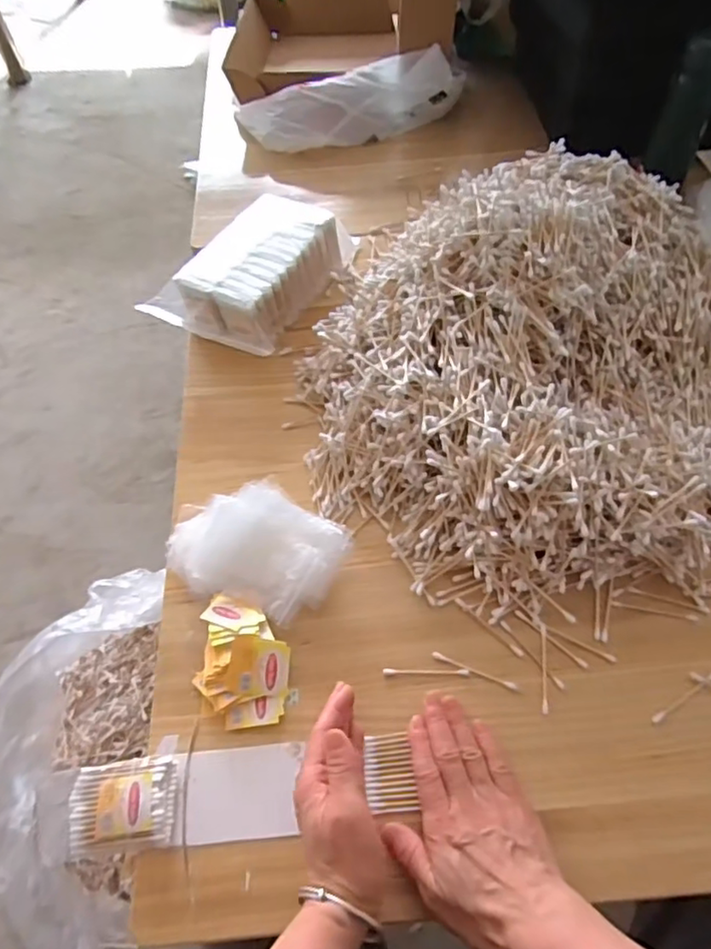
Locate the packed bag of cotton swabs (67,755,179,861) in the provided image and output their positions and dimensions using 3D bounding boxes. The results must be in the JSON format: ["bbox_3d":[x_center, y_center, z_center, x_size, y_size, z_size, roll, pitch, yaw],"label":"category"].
[{"bbox_3d":[-0.169,0.240,0.439,0.076,0.013,0.059,-8,56,-3],"label":"packed bag of cotton swabs"}]

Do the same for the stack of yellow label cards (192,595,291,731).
[{"bbox_3d":[-0.091,0.149,0.487,0.074,0.022,0.099,1,56,4],"label":"stack of yellow label cards"}]

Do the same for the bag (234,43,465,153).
[{"bbox_3d":[-0.011,-0.570,0.926,0.342,0.103,0.108,-9,56,-3],"label":"bag"}]

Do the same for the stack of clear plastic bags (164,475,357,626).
[{"bbox_3d":[-0.091,0.059,0.538,0.154,0.042,0.119,31,63,22],"label":"stack of clear plastic bags"}]

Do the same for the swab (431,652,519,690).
[{"bbox_3d":[0.096,0.157,0.483,0.071,0.004,0.006,20,59,16],"label":"swab"}]

